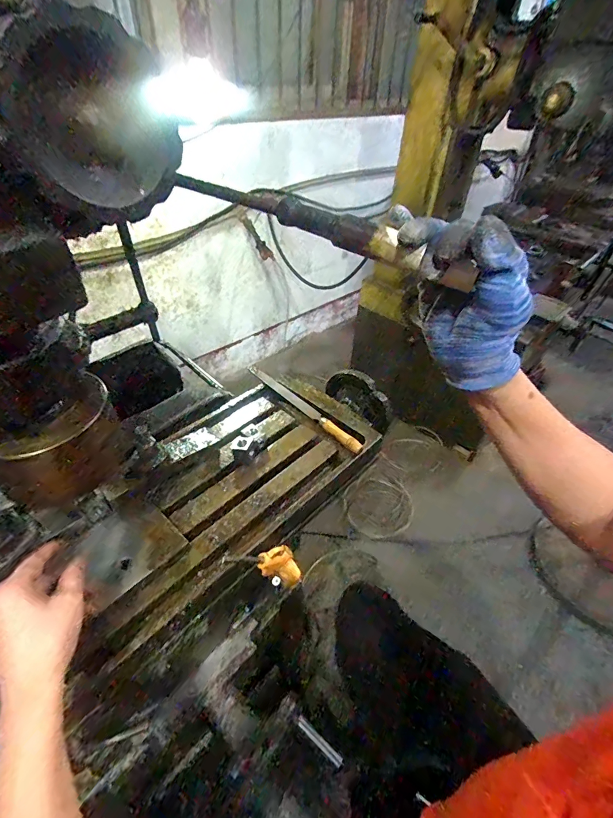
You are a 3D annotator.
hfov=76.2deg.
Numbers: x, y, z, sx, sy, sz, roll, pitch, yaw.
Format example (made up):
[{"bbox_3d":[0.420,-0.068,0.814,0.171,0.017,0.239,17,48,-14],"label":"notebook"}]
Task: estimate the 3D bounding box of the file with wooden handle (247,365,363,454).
[{"bbox_3d":[-0.011,-0.012,0.672,0.026,0.022,0.289,-28,50,-30],"label":"file with wooden handle"}]

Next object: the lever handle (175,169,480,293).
[{"bbox_3d":[-0.001,-0.149,0.311,0.270,0.023,0.026,29,48,21],"label":"lever handle"}]

